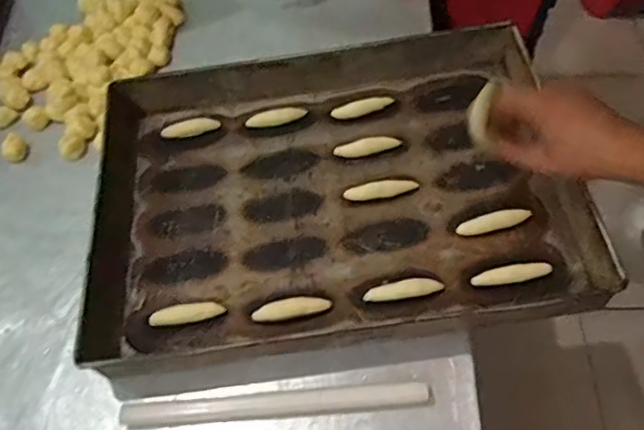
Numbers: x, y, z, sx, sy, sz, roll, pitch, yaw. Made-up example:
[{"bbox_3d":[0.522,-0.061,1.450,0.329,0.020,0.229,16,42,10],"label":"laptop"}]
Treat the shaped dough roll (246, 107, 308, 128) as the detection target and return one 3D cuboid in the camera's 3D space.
[{"bbox_3d":[-0.057,-0.122,0.709,0.075,0.016,0.017,-12,60,-2],"label":"shaped dough roll"}]

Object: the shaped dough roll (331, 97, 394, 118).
[{"bbox_3d":[0.050,-0.135,0.708,0.074,0.013,0.017,-10,60,-1],"label":"shaped dough roll"}]

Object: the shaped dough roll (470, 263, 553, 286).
[{"bbox_3d":[0.191,0.061,0.575,0.079,0.011,0.015,-8,60,0],"label":"shaped dough roll"}]

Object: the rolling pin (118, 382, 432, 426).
[{"bbox_3d":[-0.046,0.178,0.536,0.288,0.019,0.021,-4,60,2],"label":"rolling pin"}]

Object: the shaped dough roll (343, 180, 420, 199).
[{"bbox_3d":[0.067,-0.028,0.644,0.082,0.010,0.020,-9,60,-1],"label":"shaped dough roll"}]

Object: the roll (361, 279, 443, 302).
[{"bbox_3d":[0.083,0.076,0.579,0.078,0.014,0.017,-7,60,1],"label":"roll"}]

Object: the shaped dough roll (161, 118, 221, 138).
[{"bbox_3d":[-0.165,-0.110,0.720,0.073,0.011,0.018,-11,60,-2],"label":"shaped dough roll"}]

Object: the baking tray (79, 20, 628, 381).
[{"bbox_3d":[0.005,-0.038,0.628,0.519,0.065,0.372,-8,60,0],"label":"baking tray"}]

